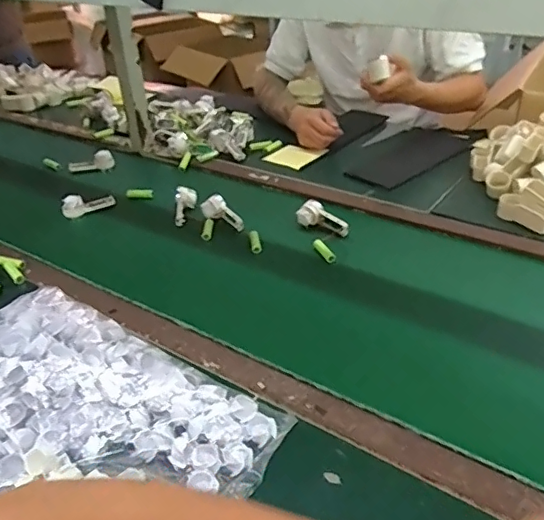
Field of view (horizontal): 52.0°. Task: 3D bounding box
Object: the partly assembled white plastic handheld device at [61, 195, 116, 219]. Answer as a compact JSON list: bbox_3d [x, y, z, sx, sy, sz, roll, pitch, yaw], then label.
[{"bbox_3d":[-0.339,-0.104,1.030,0.093,0.041,0.020,-17,37,-18],"label":"partly assembled white plastic handheld device"}]

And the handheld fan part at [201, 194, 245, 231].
[{"bbox_3d":[-0.082,-0.080,0.967,0.094,0.021,0.041,36,48,22],"label":"handheld fan part"}]

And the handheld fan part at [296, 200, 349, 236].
[{"bbox_3d":[0.089,-0.068,0.936,0.092,0.031,0.042,28,43,17],"label":"handheld fan part"}]

